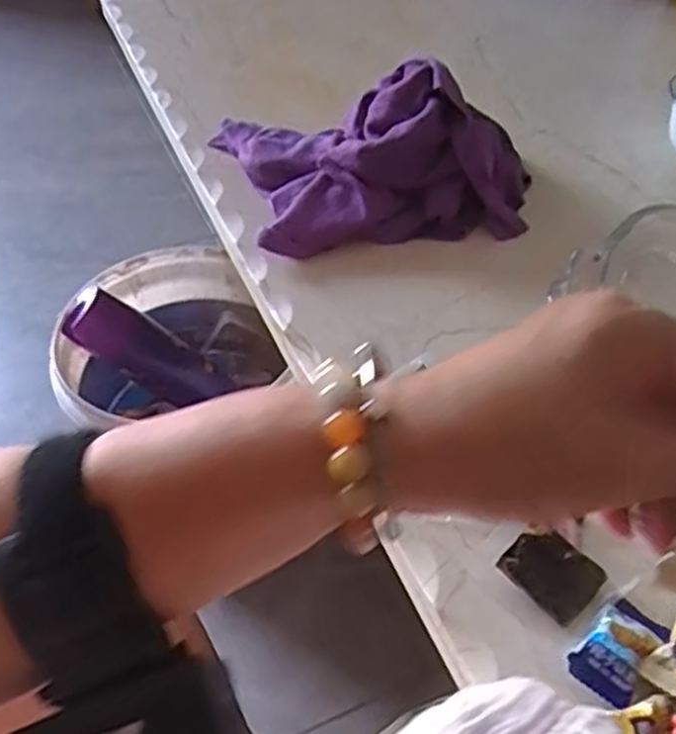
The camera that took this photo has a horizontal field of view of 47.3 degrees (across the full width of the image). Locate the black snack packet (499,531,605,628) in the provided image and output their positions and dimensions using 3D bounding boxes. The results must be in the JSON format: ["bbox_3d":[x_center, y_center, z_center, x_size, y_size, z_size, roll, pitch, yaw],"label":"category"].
[{"bbox_3d":[0.101,0.095,0.362,0.032,0.011,0.040,-36,57,-28],"label":"black snack packet"}]

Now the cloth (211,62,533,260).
[{"bbox_3d":[0.021,-0.161,0.554,0.223,0.075,0.154,-3,48,-2],"label":"cloth"}]

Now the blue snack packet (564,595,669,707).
[{"bbox_3d":[0.124,0.123,0.337,0.027,0.004,0.047,33,56,26],"label":"blue snack packet"}]

